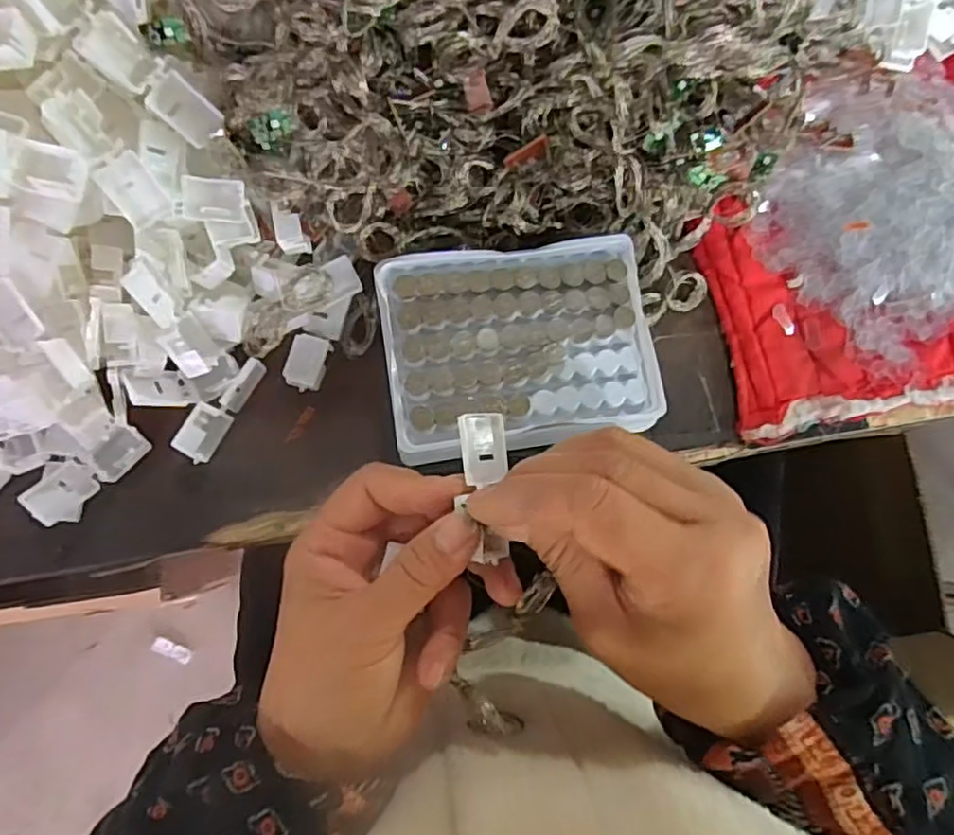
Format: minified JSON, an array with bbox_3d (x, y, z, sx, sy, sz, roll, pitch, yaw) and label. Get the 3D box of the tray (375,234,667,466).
[{"bbox_3d":[0.021,-0.034,0.328,0.130,0.033,0.100,-8,82,-8],"label":"tray"}]

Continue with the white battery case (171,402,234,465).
[{"bbox_3d":[-0.131,0.007,0.314,0.015,0.016,0.027,26,79,-2],"label":"white battery case"}]

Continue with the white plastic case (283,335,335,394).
[{"bbox_3d":[-0.085,-0.027,0.329,0.018,0.011,0.027,19,79,-3],"label":"white plastic case"}]

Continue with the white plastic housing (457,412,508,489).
[{"bbox_3d":[0.002,0.011,0.253,0.021,0.006,0.026,-4,81,-38],"label":"white plastic housing"}]

